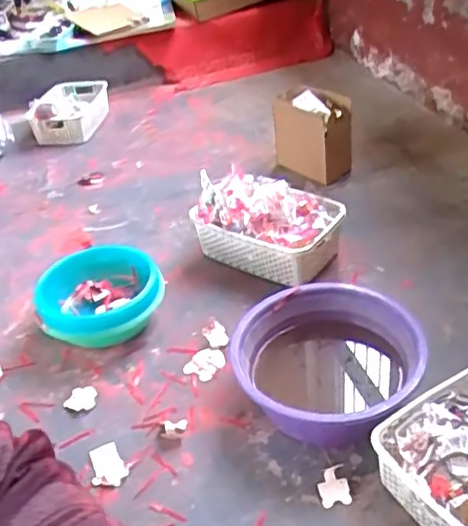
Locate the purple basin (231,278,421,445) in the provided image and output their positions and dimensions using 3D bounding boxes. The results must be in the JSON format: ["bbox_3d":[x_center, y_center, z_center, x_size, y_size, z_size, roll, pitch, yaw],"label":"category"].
[{"bbox_3d":[0.153,0.167,0.976,0.283,0.117,0.274,-5,36,4],"label":"purple basin"}]

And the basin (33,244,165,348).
[{"bbox_3d":[-0.249,0.078,1.176,0.230,0.108,0.234,-5,36,4],"label":"basin"}]

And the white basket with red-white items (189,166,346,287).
[{"bbox_3d":[0.062,-0.071,1.289,0.307,0.160,0.172,13,41,26],"label":"white basket with red-white items"}]

